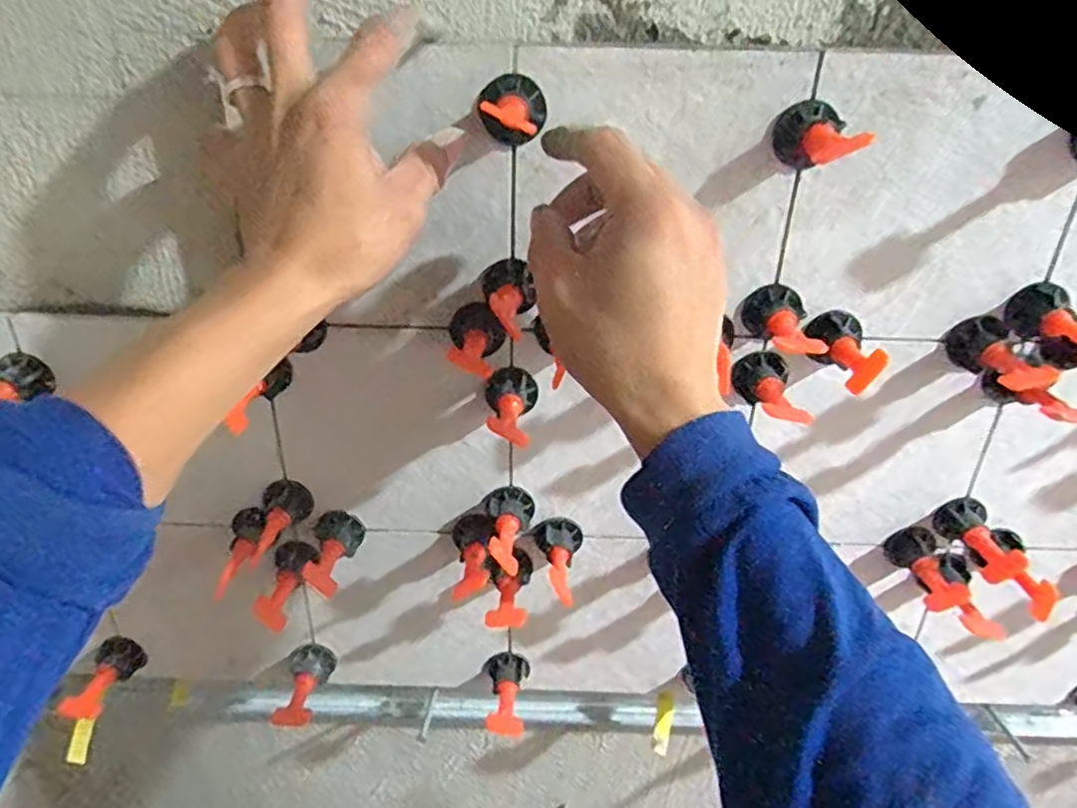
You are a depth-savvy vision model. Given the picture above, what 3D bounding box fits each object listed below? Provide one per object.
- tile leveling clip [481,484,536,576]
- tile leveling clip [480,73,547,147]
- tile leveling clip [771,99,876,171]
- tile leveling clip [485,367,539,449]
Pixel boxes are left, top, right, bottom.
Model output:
[{"bbox_3d":[-0.019,0.079,0.430,0.034,0.028,0.056,0,27,-3],"label":"tile leveling clip"},{"bbox_3d":[-0.012,-0.141,0.327,0.032,0.031,0.039,0,27,-3],"label":"tile leveling clip"},{"bbox_3d":[0.133,-0.126,0.320,0.028,0.030,0.059,2,27,2],"label":"tile leveling clip"},{"bbox_3d":[-0.015,0.004,0.392,0.031,0.030,0.053,0,27,-3],"label":"tile leveling clip"}]

